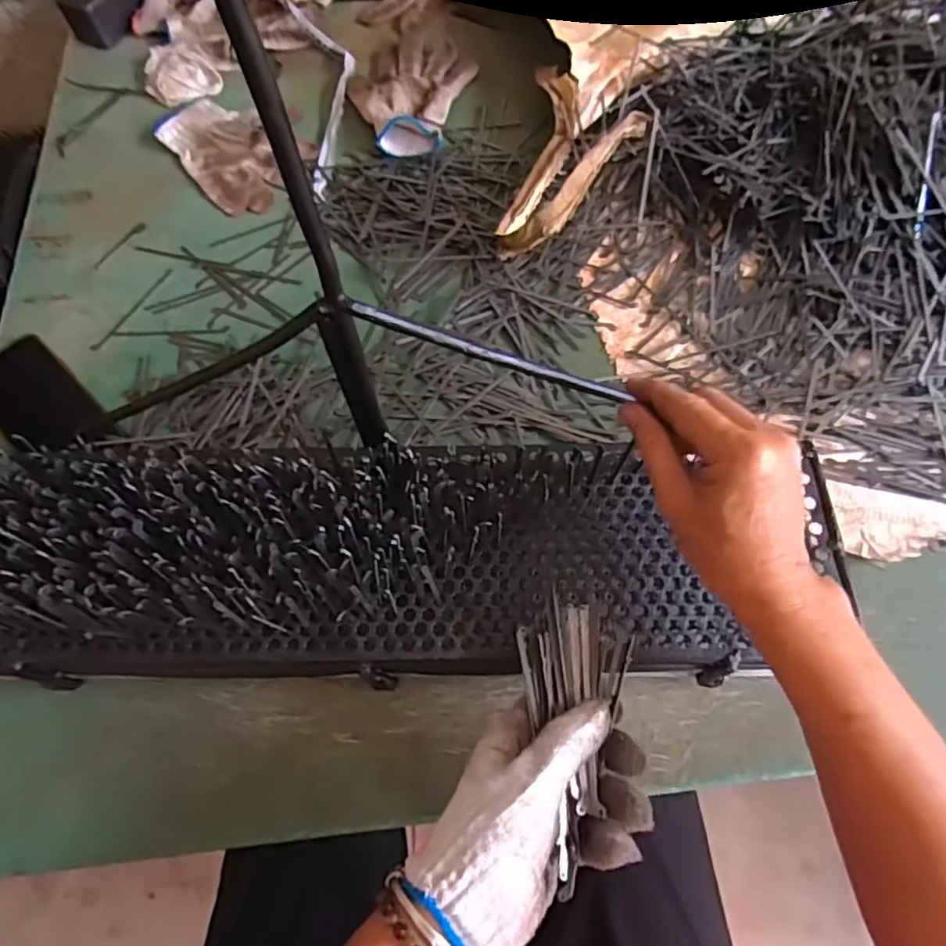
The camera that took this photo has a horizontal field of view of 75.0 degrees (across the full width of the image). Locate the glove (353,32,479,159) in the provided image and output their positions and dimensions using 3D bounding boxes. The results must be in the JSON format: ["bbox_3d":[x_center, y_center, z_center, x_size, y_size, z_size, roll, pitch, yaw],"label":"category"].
[{"bbox_3d":[-0.070,-0.431,0.685,0.119,0.025,0.193,15,67,9],"label":"glove"}]

